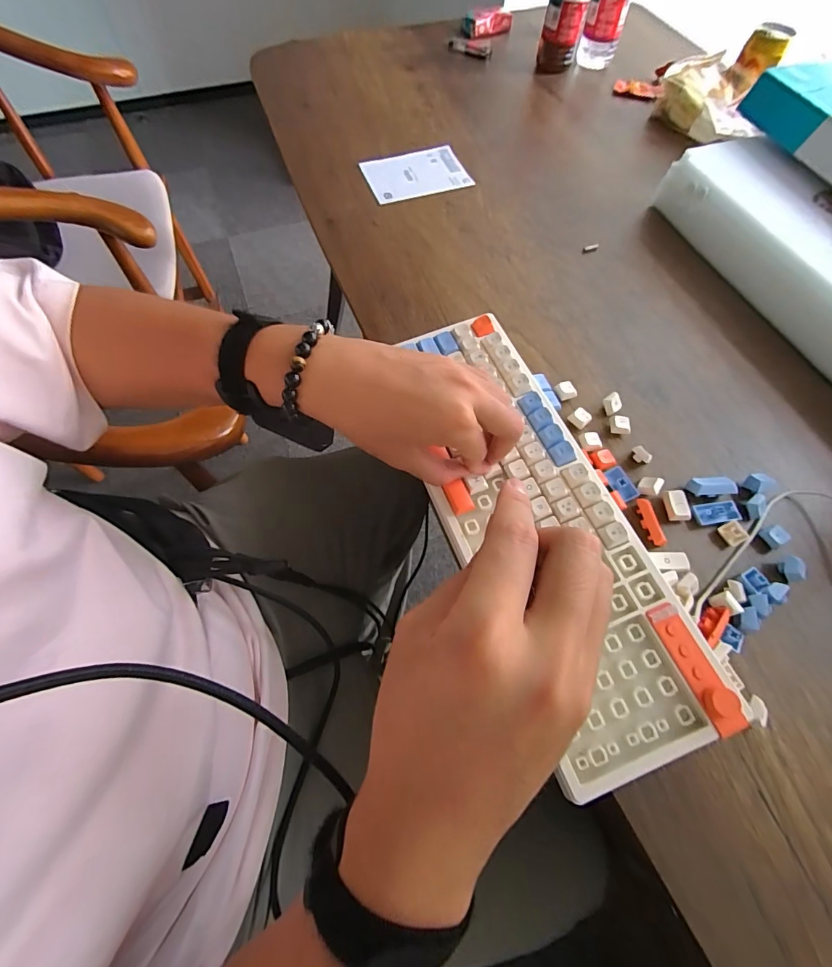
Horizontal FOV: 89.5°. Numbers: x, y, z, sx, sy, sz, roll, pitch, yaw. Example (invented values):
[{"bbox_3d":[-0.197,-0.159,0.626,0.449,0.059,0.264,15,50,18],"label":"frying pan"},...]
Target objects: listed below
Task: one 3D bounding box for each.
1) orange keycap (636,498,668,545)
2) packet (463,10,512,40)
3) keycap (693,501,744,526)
[{"bbox_3d":[0.205,0.034,0.367,0.012,0.008,0.043,-8,65,-5],"label":"orange keycap"},{"bbox_3d":[0.142,-0.885,0.810,0.102,0.032,0.042,-17,66,-9],"label":"packet"},{"bbox_3d":[0.268,0.027,0.374,0.039,0.006,0.019,-7,65,-5],"label":"keycap"}]

